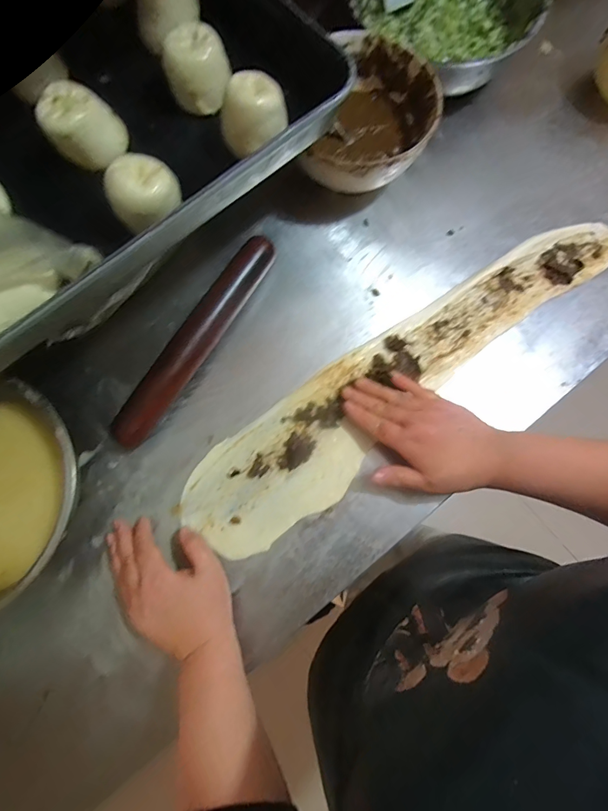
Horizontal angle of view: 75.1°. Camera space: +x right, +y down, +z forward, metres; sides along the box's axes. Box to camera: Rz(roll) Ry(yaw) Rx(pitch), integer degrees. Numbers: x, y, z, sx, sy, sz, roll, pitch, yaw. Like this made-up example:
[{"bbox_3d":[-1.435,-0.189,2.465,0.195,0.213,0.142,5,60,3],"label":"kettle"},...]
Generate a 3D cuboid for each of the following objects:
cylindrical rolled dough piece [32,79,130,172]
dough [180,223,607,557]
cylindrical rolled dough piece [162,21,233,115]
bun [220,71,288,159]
[{"bbox_3d":[-0.196,-0.249,0.357,0.065,0.048,0.053,-33,80,-6],"label":"cylindrical rolled dough piece"},{"bbox_3d":[0.122,-0.043,0.447,0.572,0.012,0.115,-37,80,-7],"label":"dough"},{"bbox_3d":[-0.099,-0.314,0.368,0.060,0.043,0.056,0,78,1],"label":"cylindrical rolled dough piece"},{"bbox_3d":[-0.045,-0.261,0.355,0.060,0.044,0.050,-9,78,-1],"label":"bun"}]

